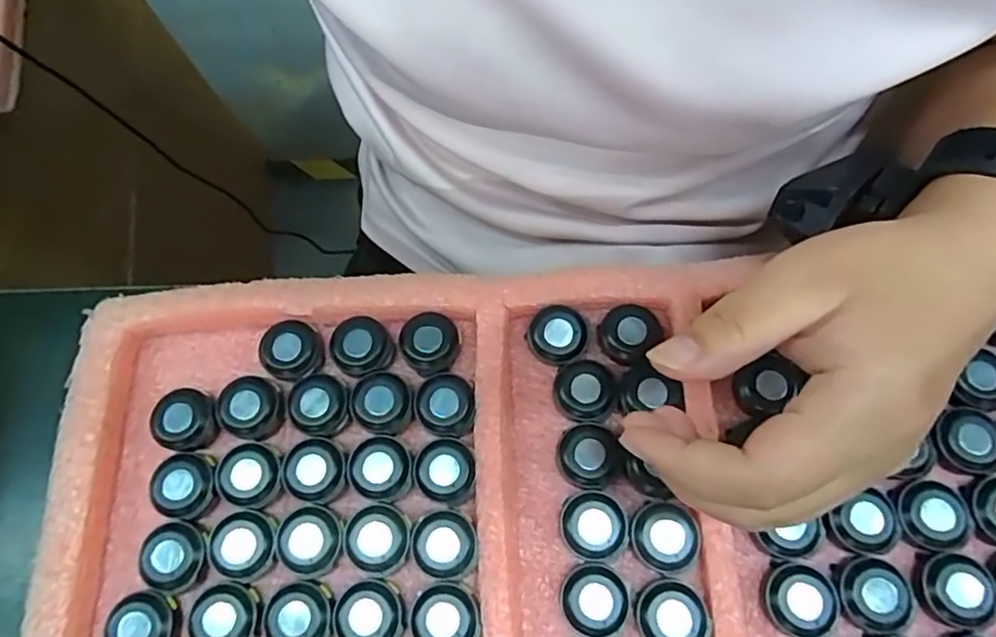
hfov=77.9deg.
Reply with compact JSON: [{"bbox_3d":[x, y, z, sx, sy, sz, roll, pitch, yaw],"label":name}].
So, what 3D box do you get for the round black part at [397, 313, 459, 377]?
[{"bbox_3d":[-0.034,0.012,0.303,0.027,0.012,0.028,-20,74,-4],"label":"round black part"}]

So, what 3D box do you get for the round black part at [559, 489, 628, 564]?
[{"bbox_3d":[0.043,0.092,0.274,0.028,0.011,0.029,-1,74,2],"label":"round black part"}]

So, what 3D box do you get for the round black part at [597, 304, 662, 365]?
[{"bbox_3d":[0.063,0.007,0.303,0.026,0.013,0.026,-1,74,2],"label":"round black part"}]

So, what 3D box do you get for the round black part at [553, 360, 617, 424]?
[{"bbox_3d":[0.041,0.035,0.294,0.030,0.011,0.027,39,79,12],"label":"round black part"}]

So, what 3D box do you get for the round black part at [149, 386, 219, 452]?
[{"bbox_3d":[-0.149,0.049,0.296,0.029,0.013,0.028,-1,74,2],"label":"round black part"}]

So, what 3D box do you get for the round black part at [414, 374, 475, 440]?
[{"bbox_3d":[-0.025,0.042,0.293,0.027,0.011,0.028,-1,74,2],"label":"round black part"}]

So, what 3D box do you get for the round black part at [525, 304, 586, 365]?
[{"bbox_3d":[0.030,0.009,0.303,0.027,0.014,0.026,-1,74,2],"label":"round black part"}]

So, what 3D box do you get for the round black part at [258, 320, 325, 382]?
[{"bbox_3d":[-0.102,0.016,0.305,0.031,0.010,0.028,13,75,6],"label":"round black part"}]

